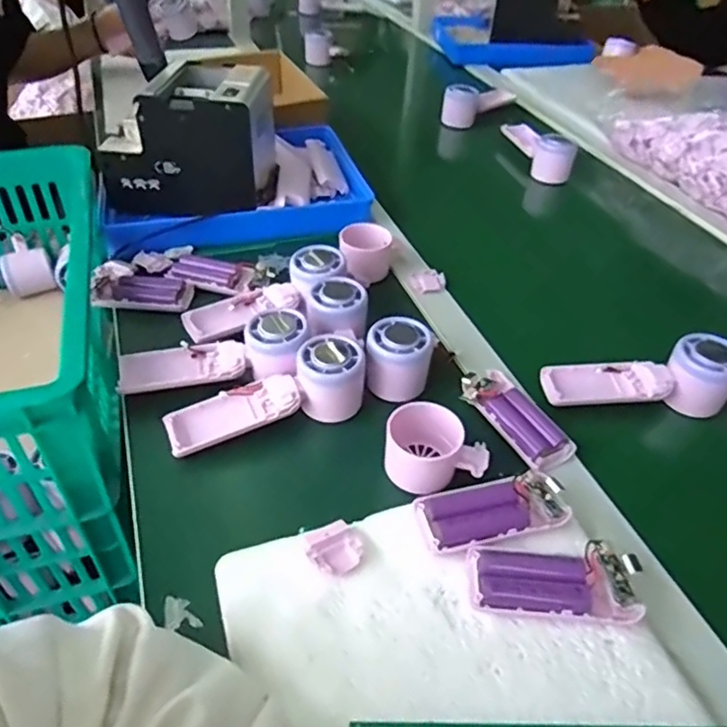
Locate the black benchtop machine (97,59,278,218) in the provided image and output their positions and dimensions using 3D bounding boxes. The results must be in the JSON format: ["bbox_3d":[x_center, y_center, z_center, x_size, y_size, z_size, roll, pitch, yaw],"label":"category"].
[{"bbox_3d":[-0.206,-0.271,0.731,0.183,0.136,0.154,9,42,6],"label":"black benchtop machine"}]

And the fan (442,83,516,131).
[{"bbox_3d":[0.198,-0.460,1.046,0.172,0.045,0.054,-31,52,-32],"label":"fan"}]

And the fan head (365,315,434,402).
[{"bbox_3d":[0.032,-0.003,0.530,0.056,0.052,0.058,8,42,6],"label":"fan head"}]

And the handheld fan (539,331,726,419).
[{"bbox_3d":[0.243,0.011,0.534,0.163,0.053,0.048,0,42,-4],"label":"handheld fan"}]

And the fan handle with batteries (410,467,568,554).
[{"bbox_3d":[0.090,0.104,0.423,0.103,0.020,0.043,-9,43,-13],"label":"fan handle with batteries"}]

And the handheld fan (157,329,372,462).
[{"bbox_3d":[-0.080,0.026,0.494,0.165,0.050,0.053,-13,44,-17],"label":"handheld fan"}]

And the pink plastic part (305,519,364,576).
[{"bbox_3d":[-0.019,0.125,0.404,0.034,0.009,0.034,-18,46,-22],"label":"pink plastic part"}]

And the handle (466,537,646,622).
[{"bbox_3d":[0.121,0.139,0.385,0.104,0.022,0.044,3,42,0],"label":"handle"}]

